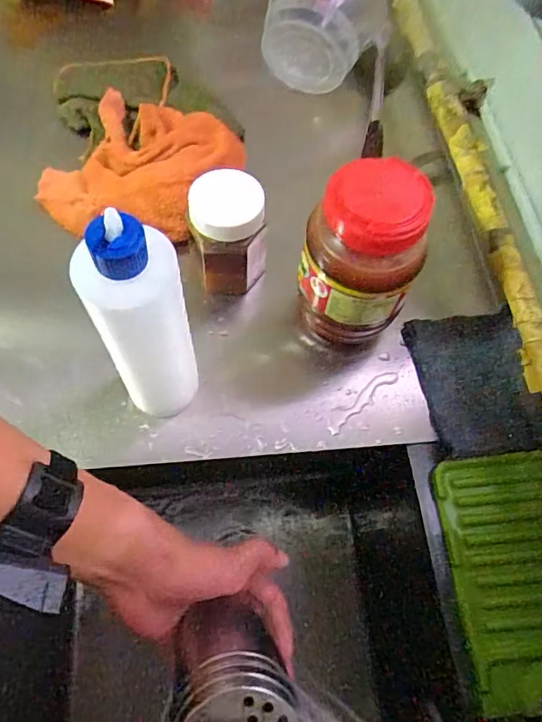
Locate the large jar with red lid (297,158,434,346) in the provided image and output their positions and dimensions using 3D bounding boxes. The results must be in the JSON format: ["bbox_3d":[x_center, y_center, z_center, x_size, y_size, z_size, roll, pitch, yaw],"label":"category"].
[{"bbox_3d":[0.068,-0.079,0.430,0.089,0.161,0.084,1,64,-3],"label":"large jar with red lid"}]

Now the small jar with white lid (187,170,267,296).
[{"bbox_3d":[-0.039,-0.115,0.473,0.066,0.099,0.060,1,64,-3],"label":"small jar with white lid"}]

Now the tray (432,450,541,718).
[{"bbox_3d":[0.201,0.165,0.407,0.111,0.020,0.178,-4,65,-6],"label":"tray"}]

